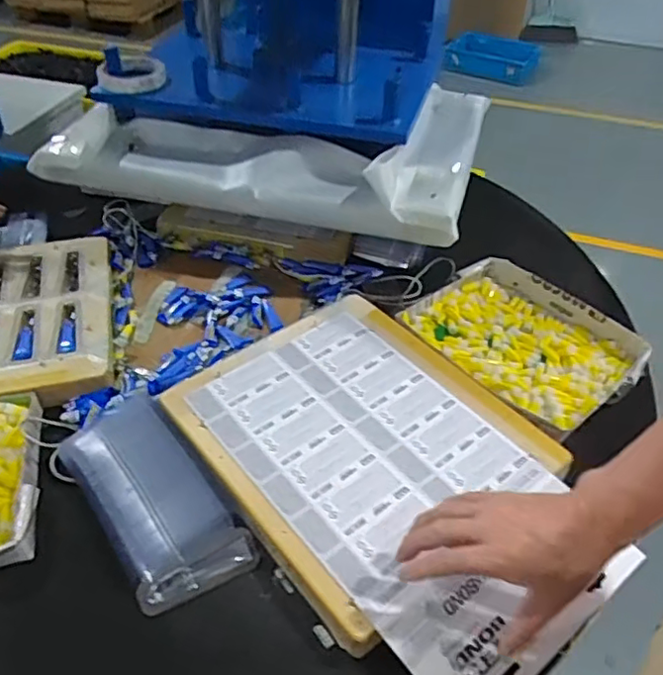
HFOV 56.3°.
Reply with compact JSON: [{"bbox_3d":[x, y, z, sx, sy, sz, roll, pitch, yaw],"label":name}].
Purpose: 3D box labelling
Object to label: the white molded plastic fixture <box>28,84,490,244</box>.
[{"bbox_3d":[-0.086,-0.311,0.976,0.602,0.099,0.378,11,43,10],"label":"white molded plastic fixture"}]

